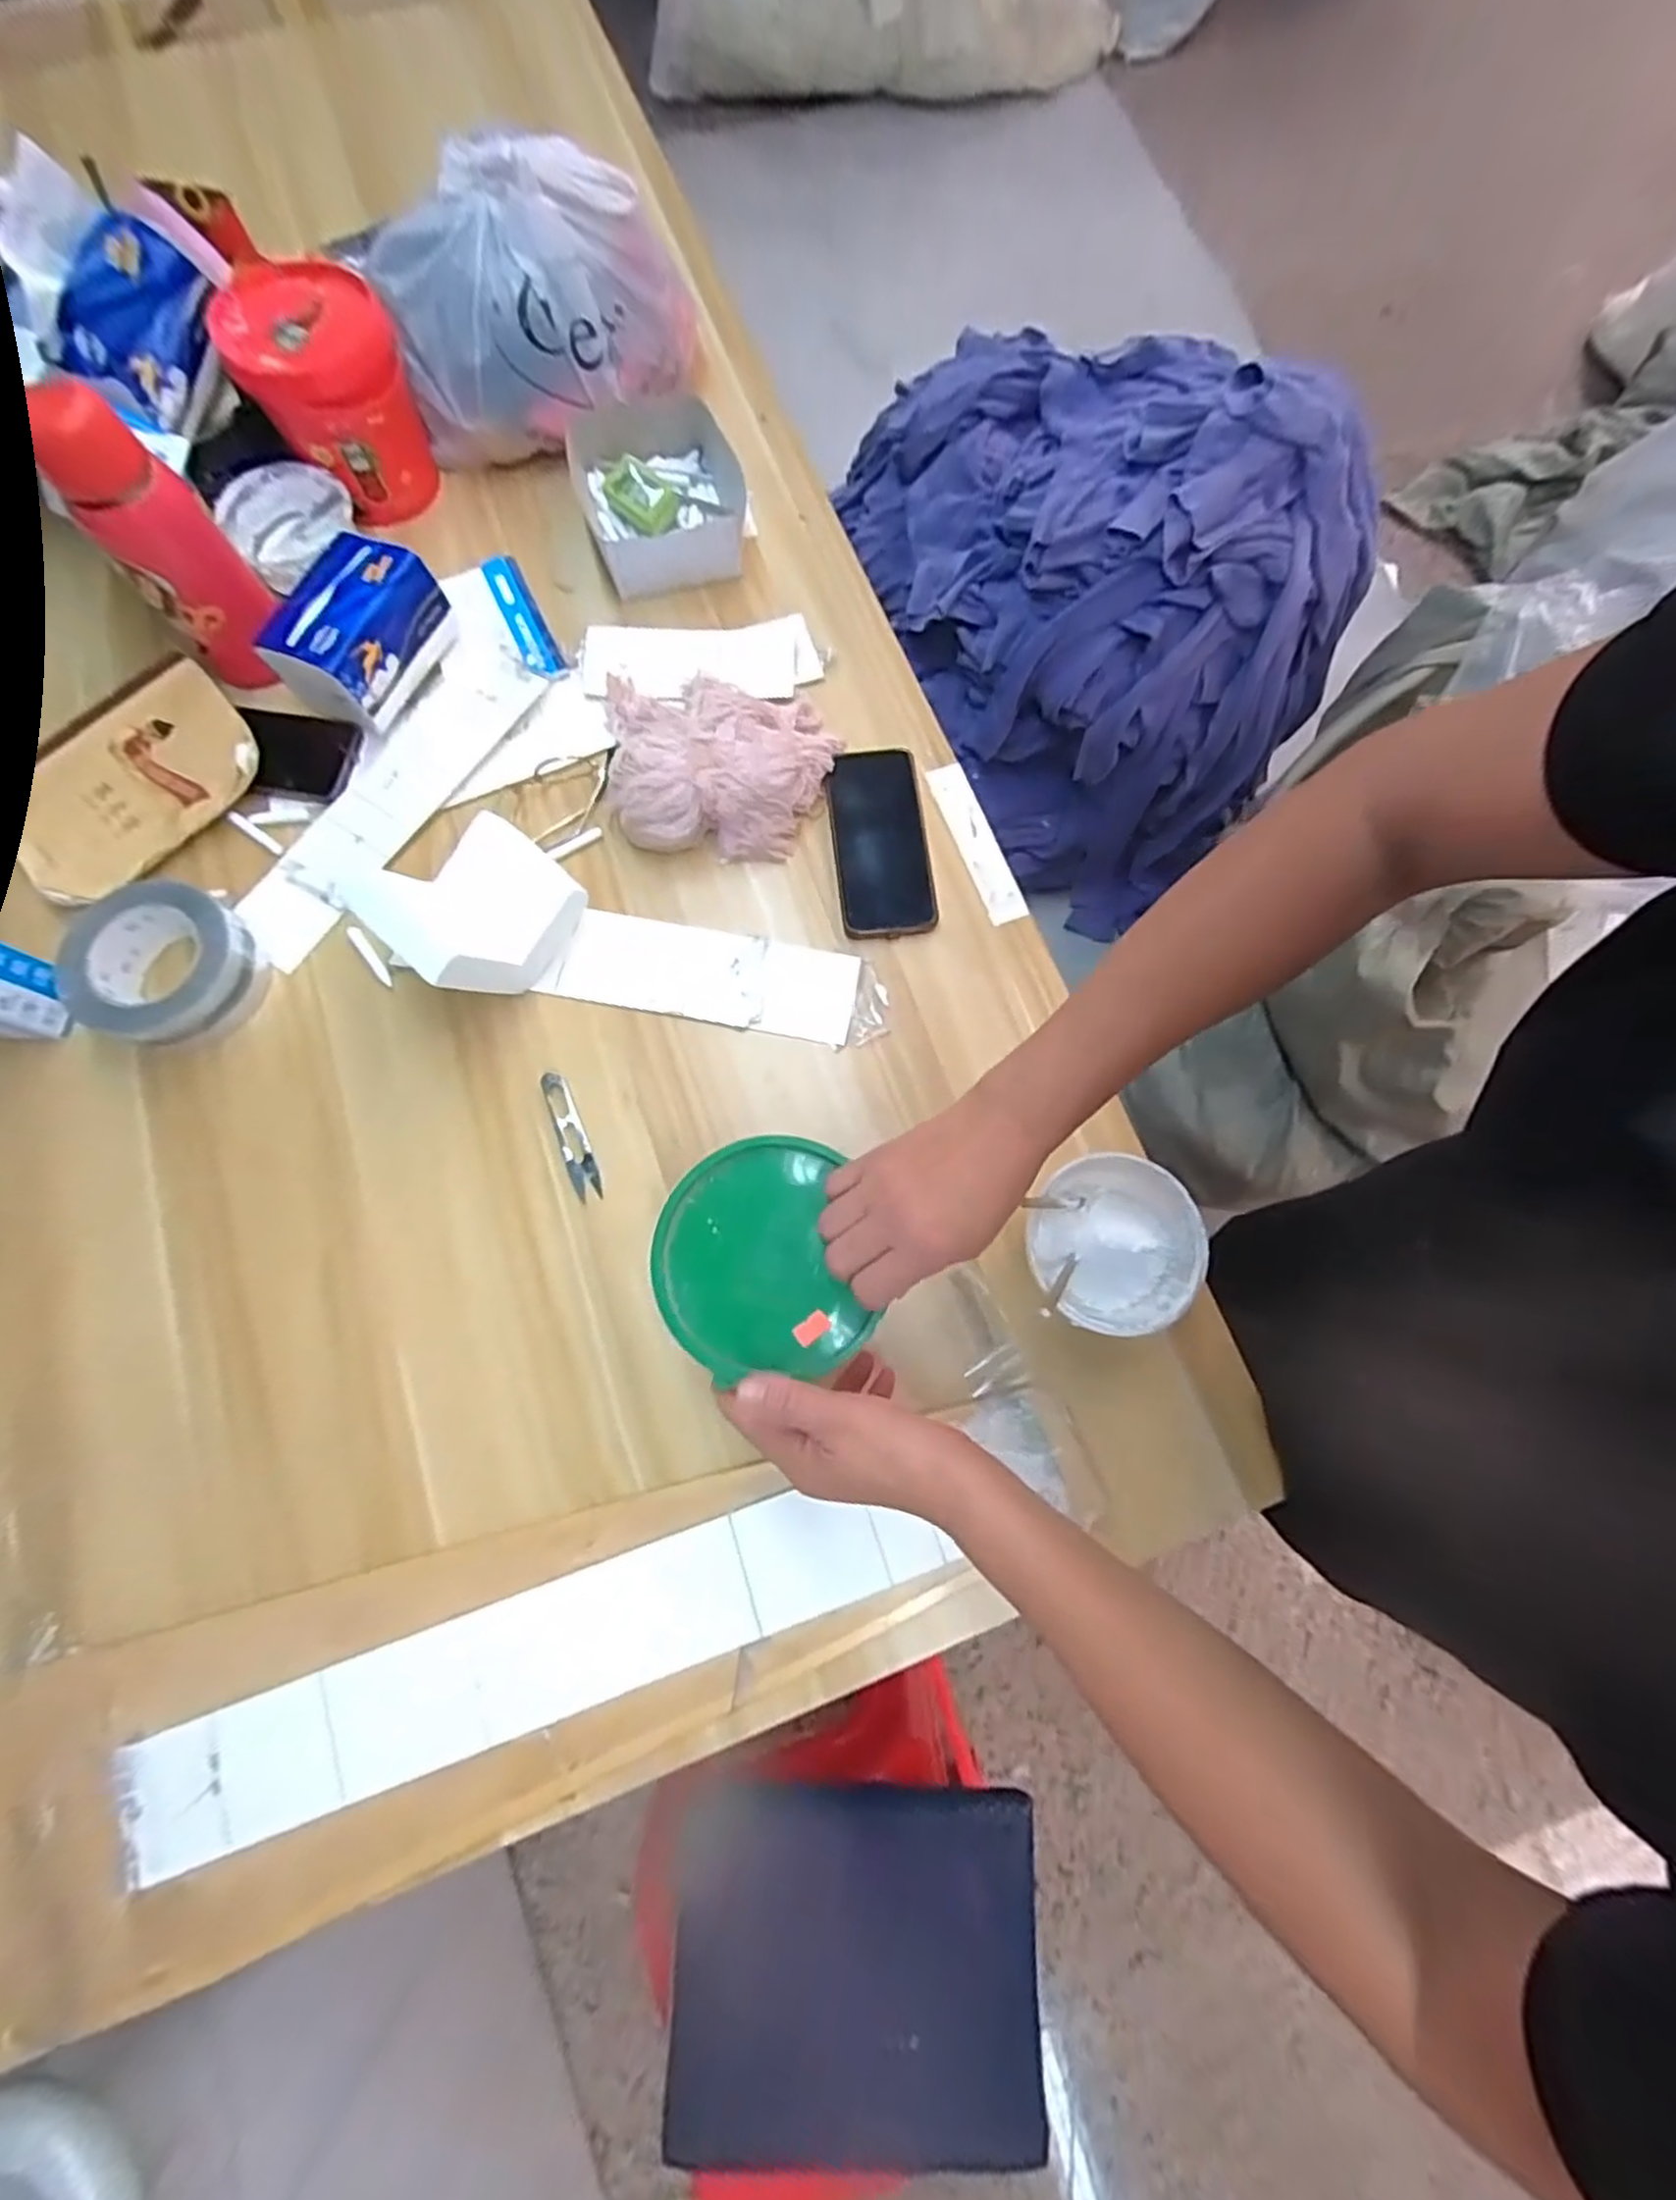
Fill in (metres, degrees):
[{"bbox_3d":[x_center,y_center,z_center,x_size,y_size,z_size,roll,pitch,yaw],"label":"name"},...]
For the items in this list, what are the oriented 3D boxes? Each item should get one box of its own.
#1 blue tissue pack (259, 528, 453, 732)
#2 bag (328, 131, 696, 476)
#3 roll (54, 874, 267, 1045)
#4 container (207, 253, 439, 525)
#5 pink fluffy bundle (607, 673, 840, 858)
[{"bbox_3d":[-0.399,-0.390,0.636,0.090,0.075,0.129,25,75,6],"label":"blue tissue pack"},{"bbox_3d":[-0.264,-0.698,0.682,0.268,0.155,0.150,-10,75,-4],"label":"bag"},{"bbox_3d":[-0.508,-0.101,0.572,0.120,0.044,0.118,0,74,-1],"label":"roll"},{"bbox_3d":[-0.438,-0.614,0.678,0.126,0.142,0.146,-25,76,-8],"label":"container"},{"bbox_3d":[-0.100,-0.291,0.620,0.196,0.055,0.174,-1,74,-1],"label":"pink fluffy bundle"}]

